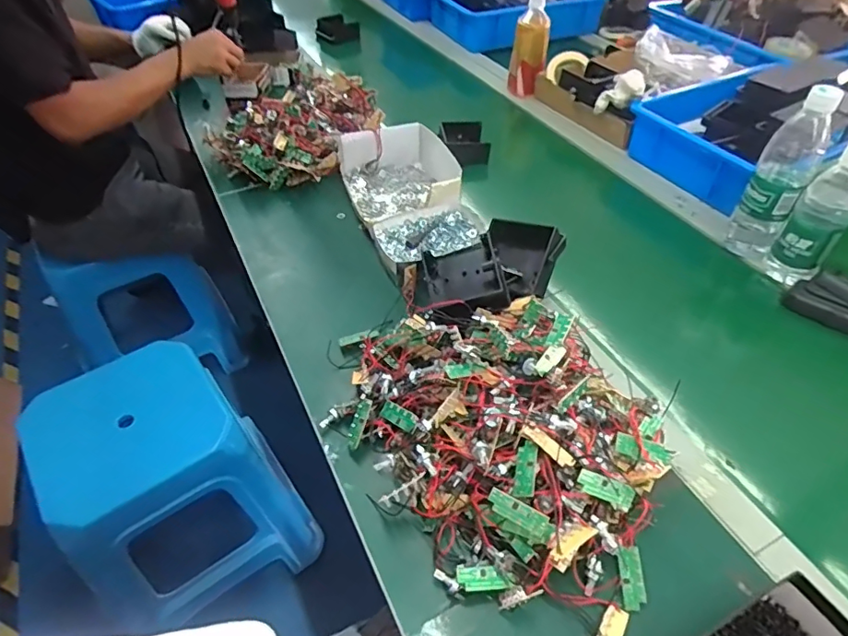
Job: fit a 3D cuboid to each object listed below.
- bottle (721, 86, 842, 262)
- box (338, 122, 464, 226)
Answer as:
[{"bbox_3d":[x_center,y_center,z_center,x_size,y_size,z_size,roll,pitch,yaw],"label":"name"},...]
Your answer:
[{"bbox_3d":[0.465,-0.182,0.673,0.062,0.222,0.057,29,53,24],"label":"bottle"},{"bbox_3d":[-0.036,-0.228,0.821,0.173,0.067,0.216,-11,48,-11],"label":"box"}]

